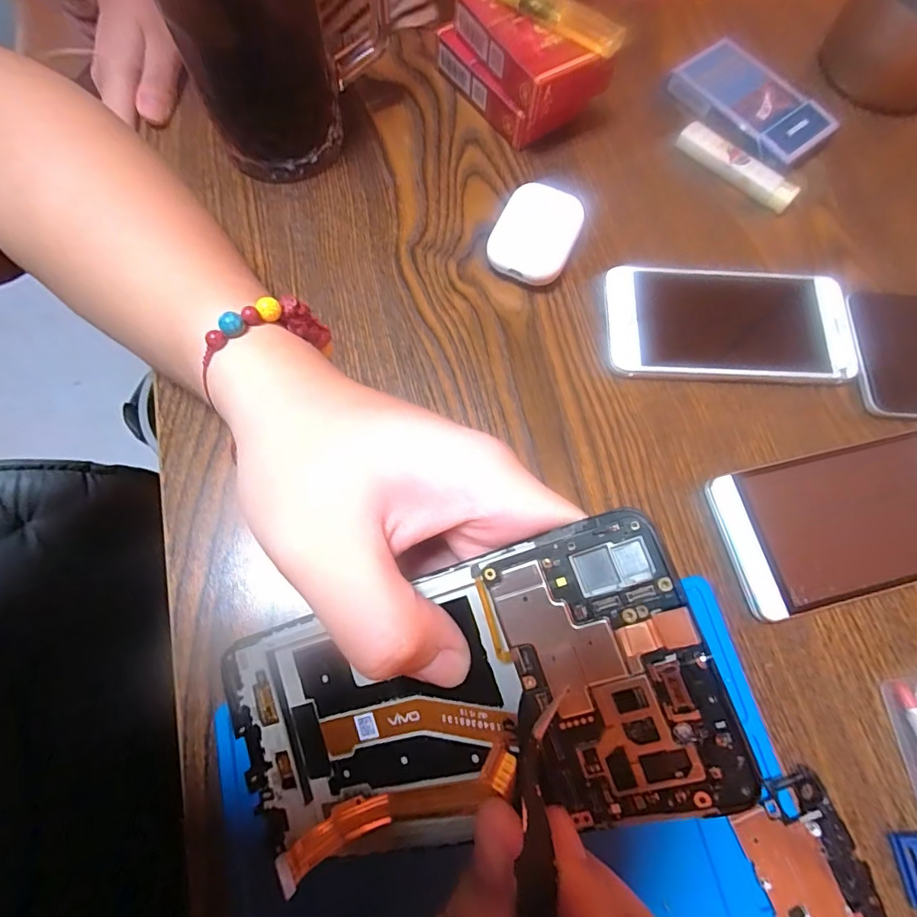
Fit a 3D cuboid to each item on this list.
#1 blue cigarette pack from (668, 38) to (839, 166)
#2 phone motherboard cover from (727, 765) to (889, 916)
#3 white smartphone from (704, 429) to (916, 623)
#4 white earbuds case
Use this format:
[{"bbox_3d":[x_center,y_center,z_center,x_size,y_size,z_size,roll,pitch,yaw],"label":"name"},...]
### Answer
[{"bbox_3d":[0.192,-0.234,0.323,0.057,0.016,0.099,-42,79,-13],"label":"blue cigarette pack"},{"bbox_3d":[0.143,0.169,0.200,0.043,0.007,0.063,-22,75,-8],"label":"phone motherboard cover"},{"bbox_3d":[0.200,0.029,0.244,0.141,0.010,0.070,-12,74,-6],"label":"white smartphone"},{"bbox_3d":[0.043,-0.126,0.280,0.043,0.021,0.056,25,74,5],"label":"white earbuds case"}]

